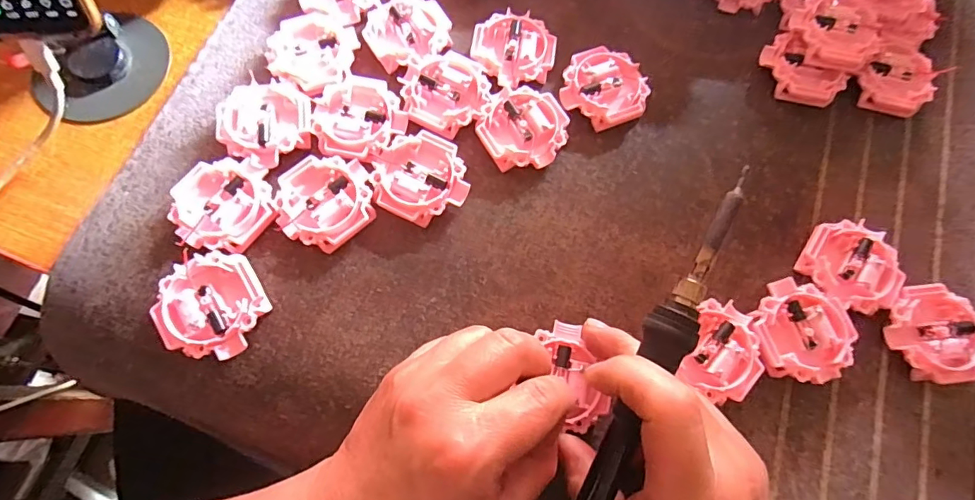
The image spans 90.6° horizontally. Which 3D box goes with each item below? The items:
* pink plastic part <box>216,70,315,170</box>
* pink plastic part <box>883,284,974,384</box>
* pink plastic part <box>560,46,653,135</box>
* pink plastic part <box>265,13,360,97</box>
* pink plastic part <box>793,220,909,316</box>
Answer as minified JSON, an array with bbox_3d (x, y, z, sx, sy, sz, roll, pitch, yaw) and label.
[{"bbox_3d":[-0.132,-0.075,0.289,0.053,0.017,0.052,1,72,-3],"label":"pink plastic part"},{"bbox_3d":[0.247,0.046,0.267,0.051,0.013,0.051,1,72,-3],"label":"pink plastic part"},{"bbox_3d":[0.074,-0.102,0.305,0.052,0.012,0.050,1,72,-3],"label":"pink plastic part"},{"bbox_3d":[-0.110,-0.124,0.302,0.054,0.011,0.052,1,72,-3],"label":"pink plastic part"},{"bbox_3d":[0.209,0.009,0.280,0.050,0.018,0.049,1,72,-3],"label":"pink plastic part"}]

